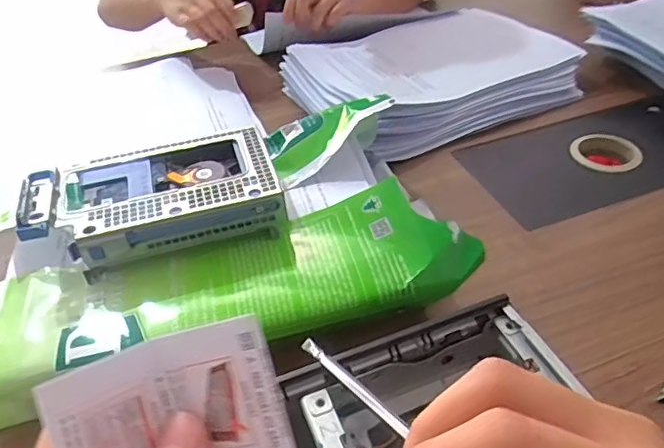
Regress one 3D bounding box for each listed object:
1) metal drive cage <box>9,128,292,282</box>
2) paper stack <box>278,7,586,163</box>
[{"bbox_3d":[-0.141,-0.028,0.472,0.187,0.042,0.122,-14,41,-9],"label":"metal drive cage"},{"bbox_3d":[0.124,-0.191,0.760,0.334,0.062,0.252,-24,44,-20],"label":"paper stack"}]

